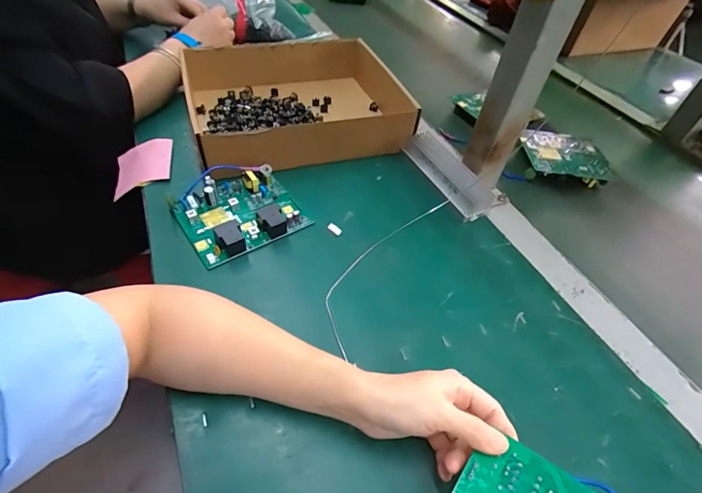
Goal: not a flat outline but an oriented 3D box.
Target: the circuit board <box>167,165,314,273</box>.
[{"bbox_3d":[-0.129,-0.047,0.444,0.131,0.032,0.116,-26,56,-27],"label":"circuit board"}]

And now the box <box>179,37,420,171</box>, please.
[{"bbox_3d":[-0.084,-0.223,0.587,0.305,0.074,0.268,-13,51,-18],"label":"box"}]

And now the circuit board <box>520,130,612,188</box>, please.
[{"bbox_3d":[0.326,-0.140,0.593,0.125,0.026,0.104,6,47,-1],"label":"circuit board"}]

